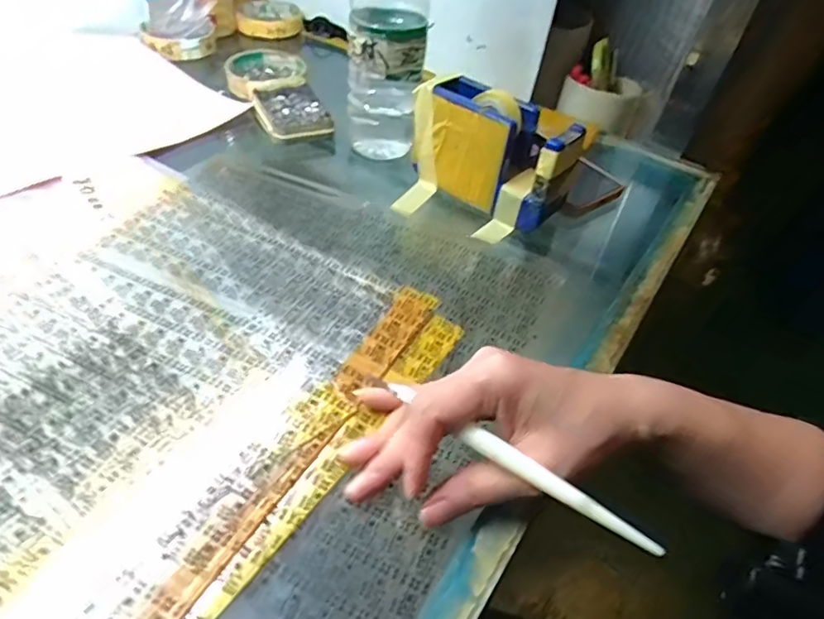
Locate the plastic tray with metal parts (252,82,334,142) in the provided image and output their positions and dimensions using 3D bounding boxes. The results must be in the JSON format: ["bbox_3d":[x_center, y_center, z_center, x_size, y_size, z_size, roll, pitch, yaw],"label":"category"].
[{"bbox_3d":[-0.116,-0.193,0.525,0.065,0.013,0.109,-12,47,-18],"label":"plastic tray with metal parts"}]

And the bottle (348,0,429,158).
[{"bbox_3d":[-0.019,-0.242,0.440,0.061,0.216,0.076,3,44,-3],"label":"bottle"}]

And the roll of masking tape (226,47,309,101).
[{"bbox_3d":[-0.156,-0.254,0.573,0.081,0.017,0.101,-1,45,-7],"label":"roll of masking tape"}]

